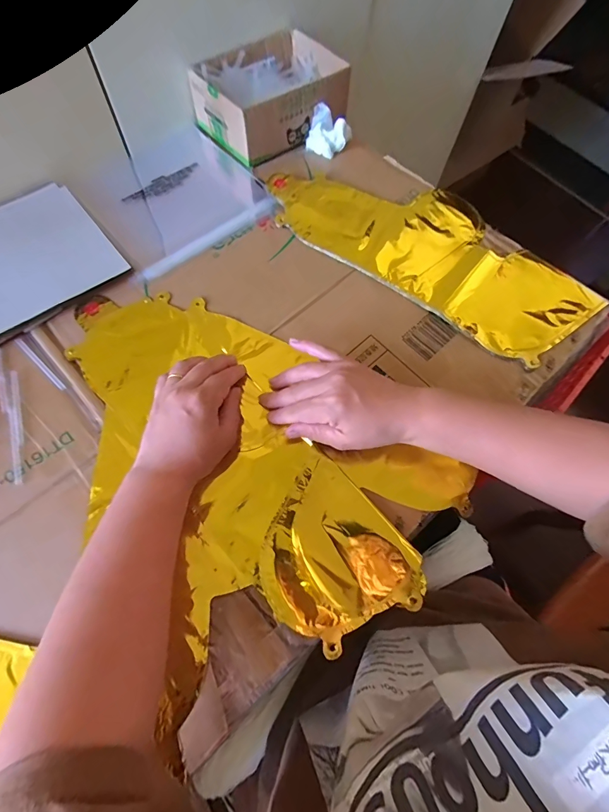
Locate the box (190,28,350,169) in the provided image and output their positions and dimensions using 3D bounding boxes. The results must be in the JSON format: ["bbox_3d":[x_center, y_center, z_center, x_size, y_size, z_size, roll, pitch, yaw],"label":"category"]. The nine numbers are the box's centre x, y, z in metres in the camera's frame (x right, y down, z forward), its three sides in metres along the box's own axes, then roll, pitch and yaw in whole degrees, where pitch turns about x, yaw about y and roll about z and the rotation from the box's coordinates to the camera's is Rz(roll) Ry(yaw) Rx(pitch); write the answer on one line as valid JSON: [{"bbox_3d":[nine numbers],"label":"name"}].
[{"bbox_3d":[-0.046,-0.433,0.517,0.184,0.066,0.137,-37,74,-16],"label":"box"}]

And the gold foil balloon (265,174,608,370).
[{"bbox_3d":[0.156,-0.206,0.464,0.395,0.011,0.182,35,70,11],"label":"gold foil balloon"}]

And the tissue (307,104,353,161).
[{"bbox_3d":[0.034,-0.383,0.517,0.054,0.038,0.048,30,69,9],"label":"tissue"}]

